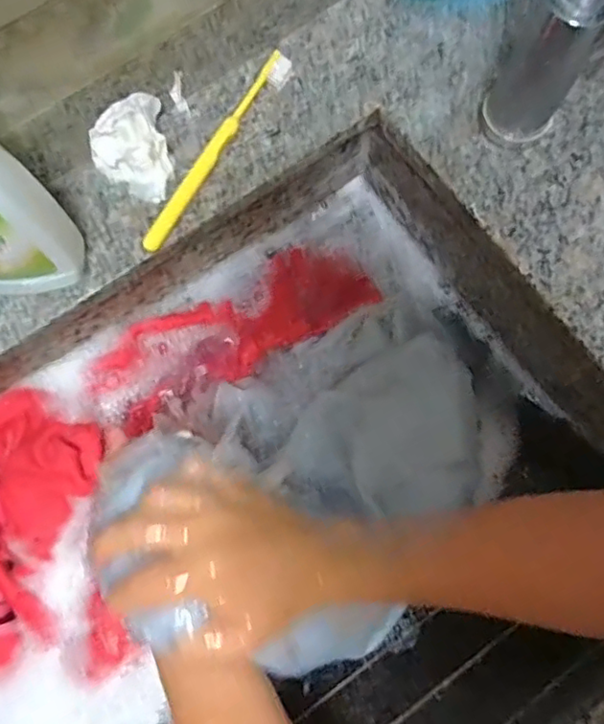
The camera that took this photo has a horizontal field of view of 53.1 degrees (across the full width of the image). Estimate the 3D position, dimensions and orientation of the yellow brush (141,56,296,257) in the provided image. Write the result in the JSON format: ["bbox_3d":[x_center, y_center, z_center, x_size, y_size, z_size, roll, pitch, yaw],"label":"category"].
[{"bbox_3d":[-0.061,-0.154,0.438,0.016,0.012,0.176,32,79,7],"label":"yellow brush"}]

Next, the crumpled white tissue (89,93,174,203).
[{"bbox_3d":[-0.120,-0.148,0.422,0.051,0.044,0.061,-14,78,-3],"label":"crumpled white tissue"}]

